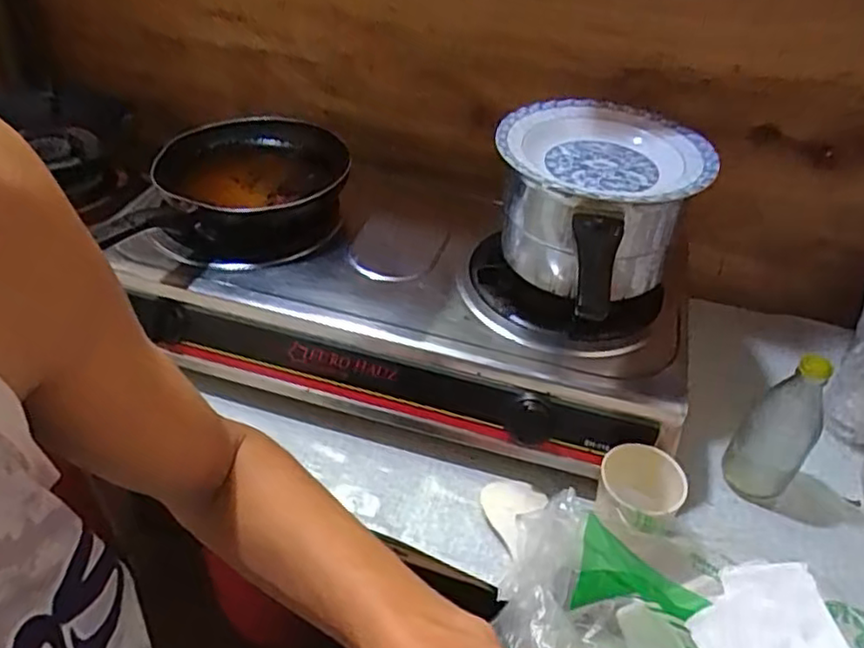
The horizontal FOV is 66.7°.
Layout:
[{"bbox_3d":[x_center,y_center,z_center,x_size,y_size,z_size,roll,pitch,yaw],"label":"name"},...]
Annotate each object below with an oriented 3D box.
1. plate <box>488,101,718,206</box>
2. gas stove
[{"bbox_3d":[0.183,-0.179,0.696,0.213,0.038,0.215,3,41,-3],"label":"plate"},{"bbox_3d":[-0.018,-0.044,0.802,0.612,0.106,0.353,13,42,9],"label":"gas stove"}]

